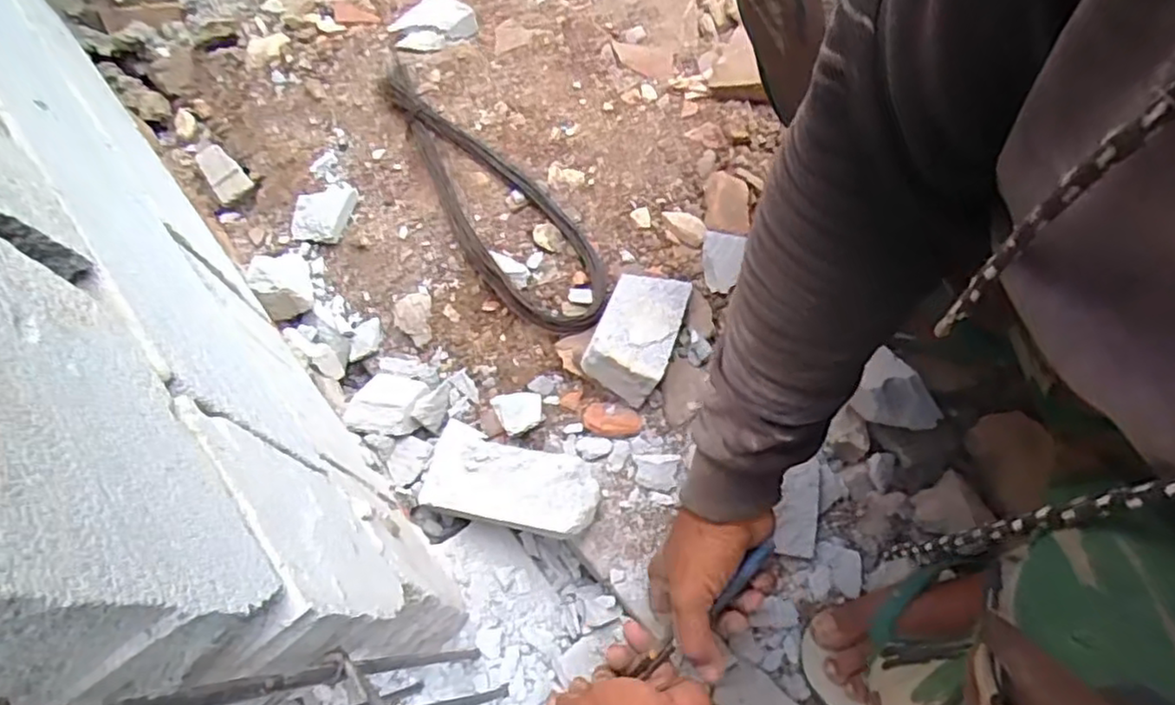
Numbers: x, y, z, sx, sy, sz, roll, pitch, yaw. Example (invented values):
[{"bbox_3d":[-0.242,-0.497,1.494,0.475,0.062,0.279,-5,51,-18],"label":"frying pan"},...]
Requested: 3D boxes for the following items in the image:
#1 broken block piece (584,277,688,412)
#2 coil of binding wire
[{"bbox_3d":[0.055,-0.028,0.696,0.078,0.074,0.152,20,71,9],"label":"broken block piece"},{"bbox_3d":[-0.144,-0.197,0.786,0.120,0.025,0.456,-41,73,-13],"label":"coil of binding wire"}]

